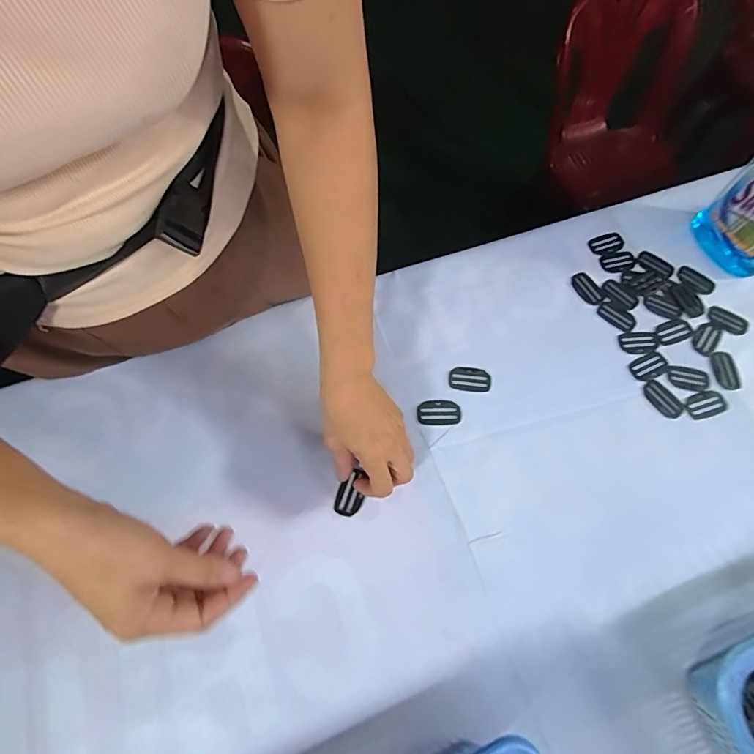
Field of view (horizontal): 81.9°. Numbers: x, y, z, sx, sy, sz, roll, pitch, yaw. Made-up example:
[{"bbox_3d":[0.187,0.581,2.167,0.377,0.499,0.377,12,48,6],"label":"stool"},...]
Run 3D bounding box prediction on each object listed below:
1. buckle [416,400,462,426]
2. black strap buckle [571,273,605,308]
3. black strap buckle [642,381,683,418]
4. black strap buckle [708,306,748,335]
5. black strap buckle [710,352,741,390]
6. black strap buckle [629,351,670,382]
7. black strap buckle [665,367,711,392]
[{"bbox_3d":[0.067,0.039,0.469,0.047,0.004,0.028,1,67,-3],"label":"buckle"},{"bbox_3d":[0.262,-0.109,0.539,0.026,0.006,0.046,-29,72,-14],"label":"black strap buckle"},{"bbox_3d":[0.322,0.026,0.489,0.025,0.004,0.047,-36,73,-17],"label":"black strap buckle"},{"bbox_3d":[0.428,-0.069,0.529,0.048,0.004,0.029,37,70,12],"label":"black strap buckle"},{"bbox_3d":[0.404,-0.007,0.505,0.029,0.004,0.048,3,67,-2],"label":"black strap buckle"},{"bbox_3d":[0.315,-0.012,0.501,0.045,0.004,0.028,-21,70,-12],"label":"black strap buckle"},{"bbox_3d":[0.357,0.003,0.498,0.051,0.005,0.026,12,67,2],"label":"black strap buckle"}]

